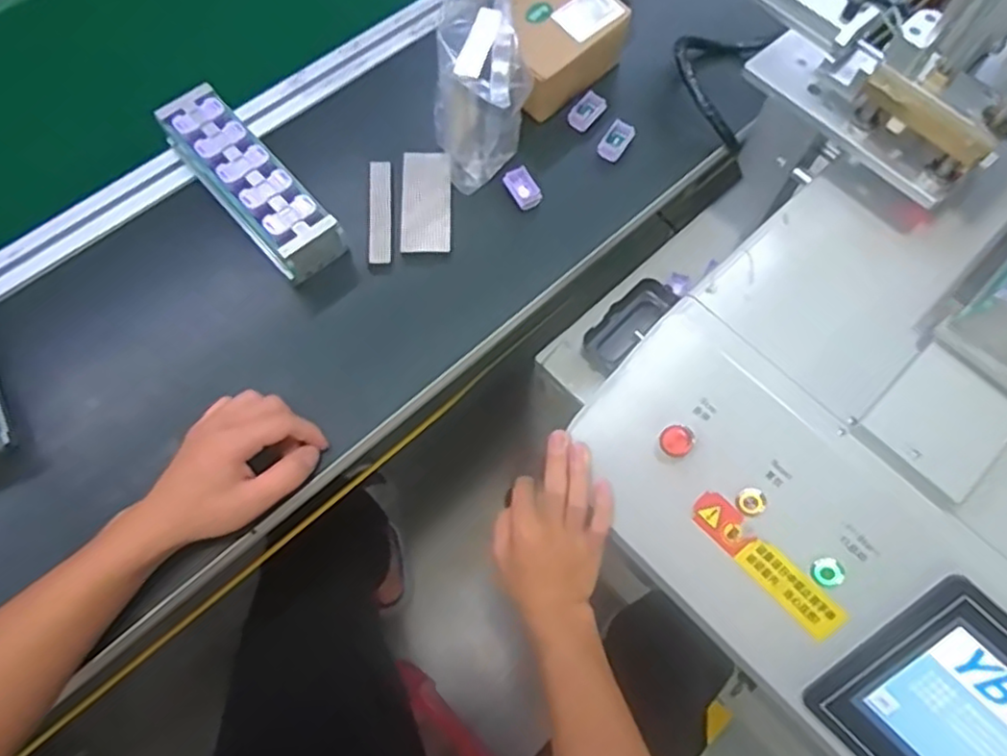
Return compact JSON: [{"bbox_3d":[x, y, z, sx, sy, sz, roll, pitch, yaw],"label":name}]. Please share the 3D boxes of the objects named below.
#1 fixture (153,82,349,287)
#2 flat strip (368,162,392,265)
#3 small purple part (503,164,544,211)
[{"bbox_3d":[-0.220,-0.165,0.575,0.062,0.058,0.188,-41,74,-16],"label":"fixture"},{"bbox_3d":[-0.110,-0.149,0.591,0.019,0.005,0.102,-2,67,-3],"label":"flat strip"},{"bbox_3d":[0.018,-0.175,0.608,0.024,0.013,0.039,-29,71,-13],"label":"small purple part"}]

